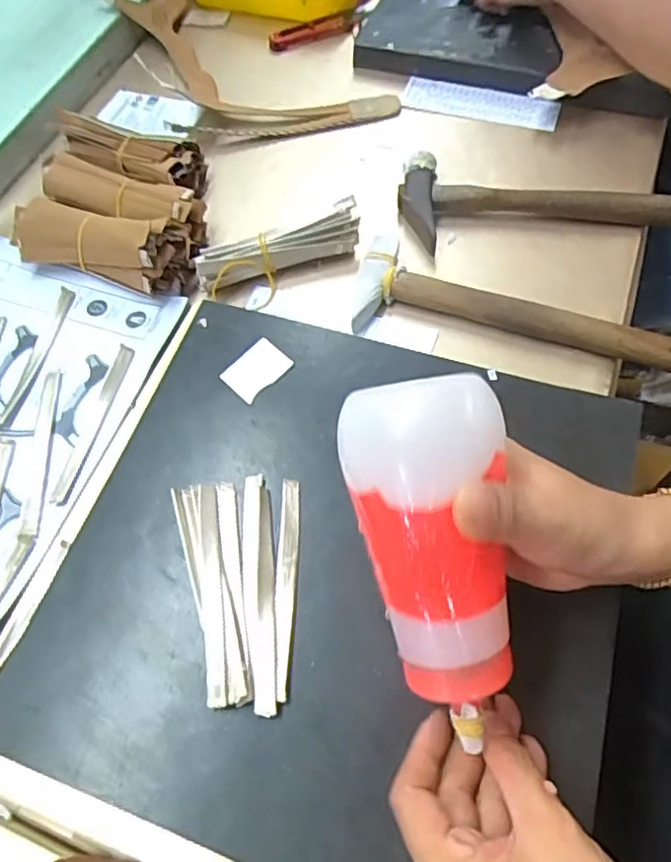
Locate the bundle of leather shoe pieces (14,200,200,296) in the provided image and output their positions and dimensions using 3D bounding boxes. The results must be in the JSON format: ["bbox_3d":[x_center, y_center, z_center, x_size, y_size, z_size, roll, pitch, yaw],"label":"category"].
[{"bbox_3d":[-0.177,-0.143,0.465,0.136,0.049,0.050,17,64,12],"label":"bundle of leather shoe pieces"}]

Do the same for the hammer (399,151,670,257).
[{"bbox_3d":[0.155,-0.165,0.474,0.213,0.027,0.080,11,63,9],"label":"hammer"}]

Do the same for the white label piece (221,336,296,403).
[{"bbox_3d":[-0.053,-0.042,0.409,0.031,0.004,0.042,40,70,21],"label":"white label piece"}]

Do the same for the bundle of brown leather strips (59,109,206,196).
[{"bbox_3d":[-0.179,-0.230,0.517,0.138,0.040,0.052,17,64,12],"label":"bundle of brown leather strips"}]

